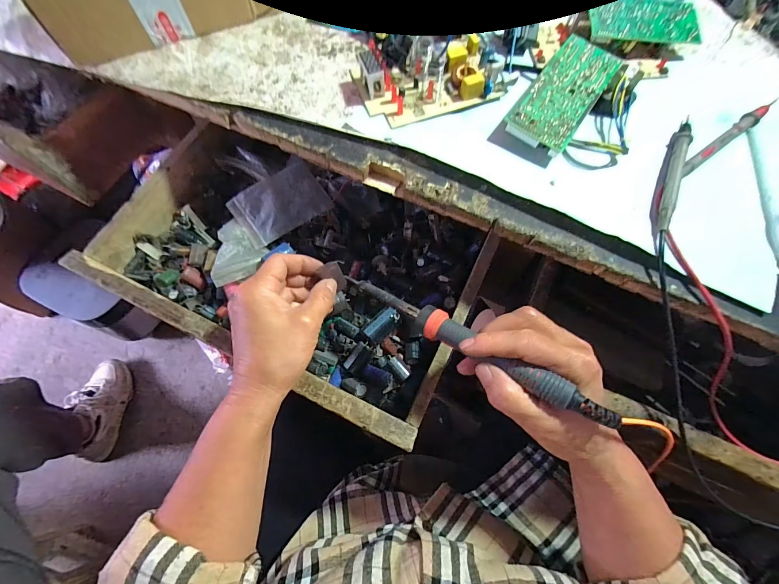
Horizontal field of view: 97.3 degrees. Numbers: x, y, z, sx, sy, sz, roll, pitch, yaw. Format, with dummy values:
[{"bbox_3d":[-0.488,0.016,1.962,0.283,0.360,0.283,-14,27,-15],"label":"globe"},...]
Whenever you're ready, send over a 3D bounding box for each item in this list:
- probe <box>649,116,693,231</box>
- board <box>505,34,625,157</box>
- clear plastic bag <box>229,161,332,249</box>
[{"bbox_3d":[0.229,-0.097,0.278,0.011,0.014,0.124,27,70,8],"label":"probe"},{"bbox_3d":[0.155,-0.175,0.307,0.054,0.020,0.135,34,71,10],"label":"board"},{"bbox_3d":[-0.125,-0.102,0.395,0.100,0.016,0.067,-35,74,-15],"label":"clear plastic bag"}]

